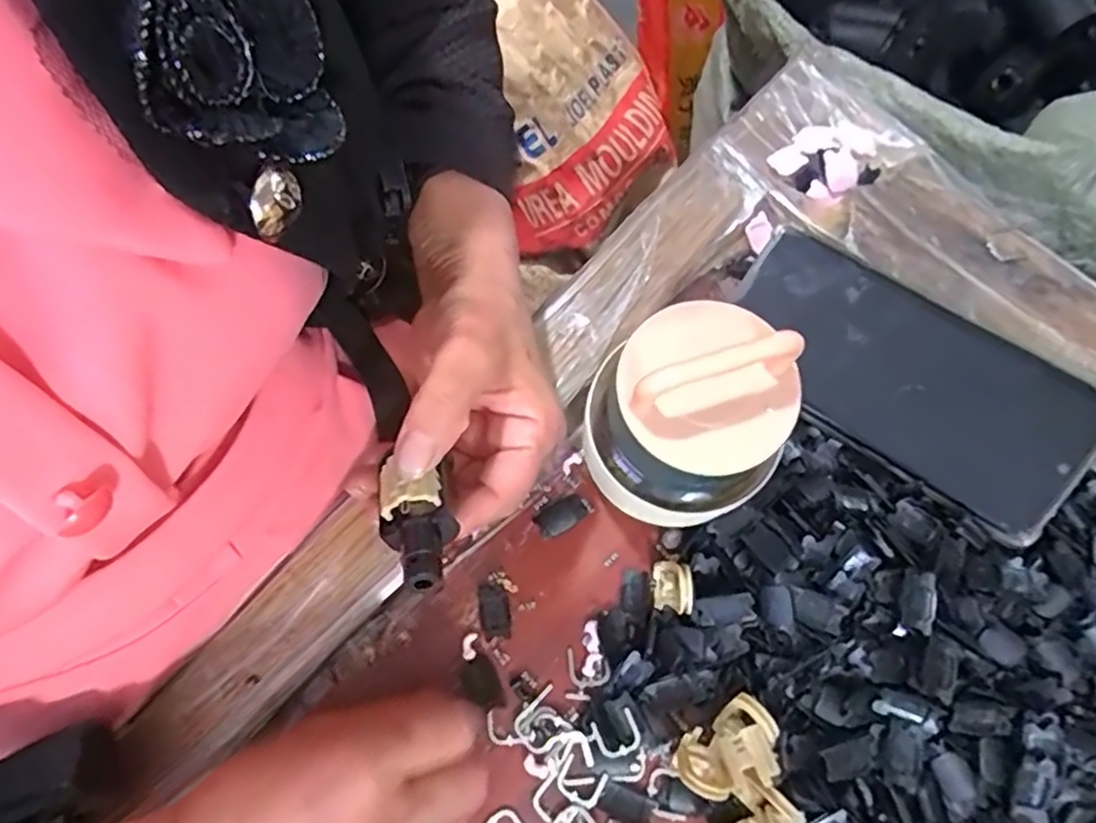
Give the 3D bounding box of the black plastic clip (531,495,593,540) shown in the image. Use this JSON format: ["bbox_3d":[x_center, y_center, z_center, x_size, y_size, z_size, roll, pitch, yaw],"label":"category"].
[{"bbox_3d":[0.007,0.050,0.311,0.026,0.004,0.014,-31,75,-7],"label":"black plastic clip"}]

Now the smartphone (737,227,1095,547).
[{"bbox_3d":[0.160,-0.015,0.298,0.160,0.008,0.073,36,103,18],"label":"smartphone"}]

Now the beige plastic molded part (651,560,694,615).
[{"bbox_3d":[0.056,0.078,0.291,0.015,0.020,0.022,2,73,2],"label":"beige plastic molded part"}]

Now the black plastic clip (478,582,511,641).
[{"bbox_3d":[-0.025,0.092,0.300,0.013,0.004,0.025,-8,73,0],"label":"black plastic clip"}]

